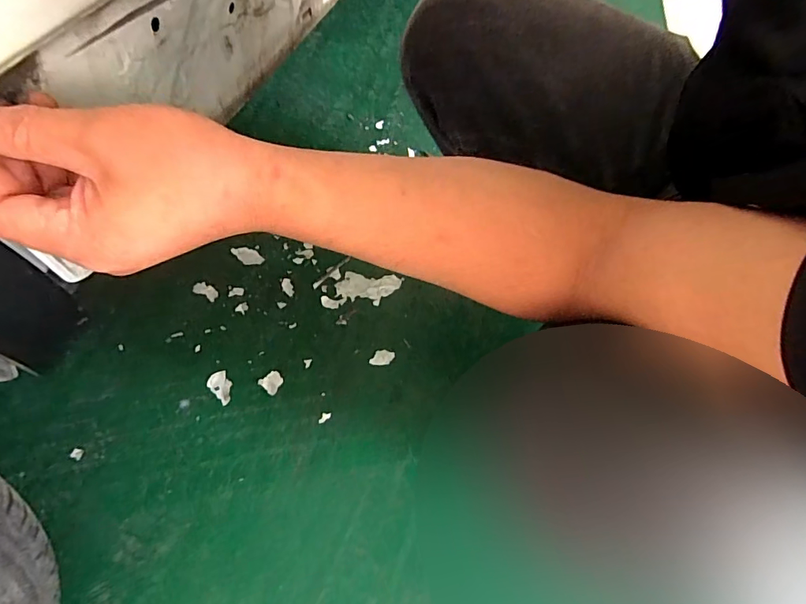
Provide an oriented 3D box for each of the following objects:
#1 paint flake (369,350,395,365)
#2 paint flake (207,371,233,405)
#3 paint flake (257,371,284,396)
[{"bbox_3d":[-0.032,0.083,0.673,0.037,0.004,0.022,-2,63,-2],"label":"paint flake"},{"bbox_3d":[-0.262,0.124,0.642,0.029,0.004,0.048,-33,68,-17],"label":"paint flake"},{"bbox_3d":[-0.192,0.117,0.651,0.032,0.004,0.029,38,68,17],"label":"paint flake"}]

